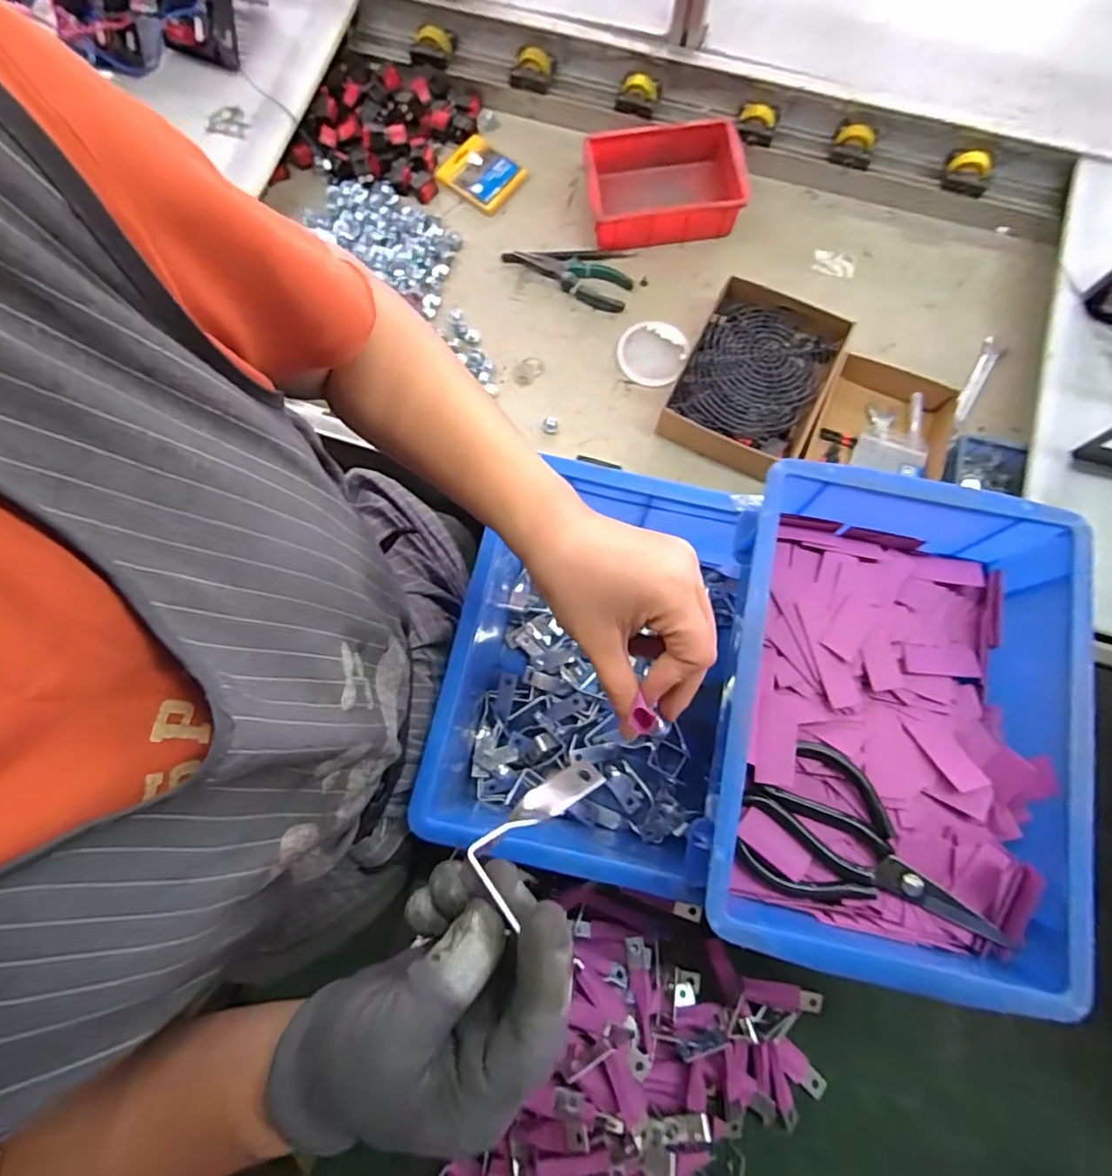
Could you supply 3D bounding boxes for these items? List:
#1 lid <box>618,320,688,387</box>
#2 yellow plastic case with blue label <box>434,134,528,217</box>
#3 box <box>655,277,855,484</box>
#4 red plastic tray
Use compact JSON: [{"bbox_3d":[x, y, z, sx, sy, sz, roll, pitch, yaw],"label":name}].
[{"bbox_3d":[0.122,-0.299,0.740,0.086,0.006,0.087,0,76,1],"label":"lid"},{"bbox_3d":[-0.102,-0.565,0.794,0.109,0.014,0.085,34,91,7],"label":"yellow plastic case with blue label"},{"bbox_3d":[0.236,-0.245,0.703,0.160,0.050,0.221,26,78,7],"label":"box"},{"bbox_3d":[0.142,-0.525,0.763,0.202,0.058,0.144,-3,76,0],"label":"red plastic tray"}]

